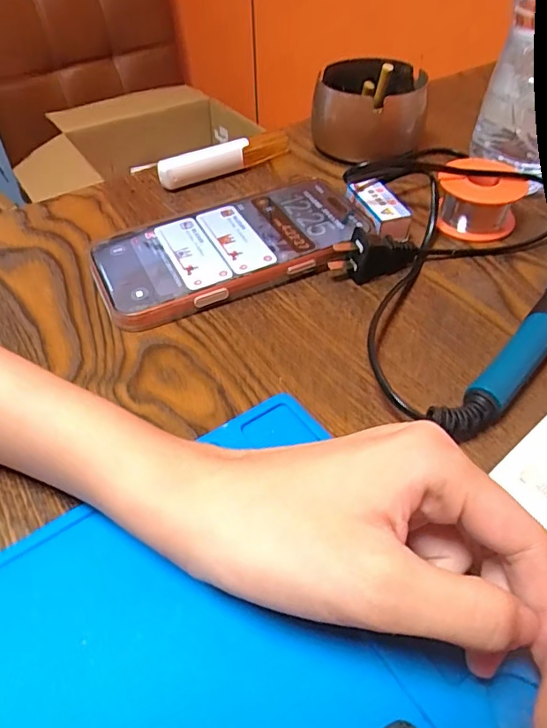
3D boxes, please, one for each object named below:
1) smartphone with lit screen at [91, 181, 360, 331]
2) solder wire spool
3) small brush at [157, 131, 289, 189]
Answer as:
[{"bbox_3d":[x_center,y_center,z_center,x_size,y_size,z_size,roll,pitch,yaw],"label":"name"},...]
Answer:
[{"bbox_3d":[-0.024,-0.071,0.316,0.160,0.014,0.080,-20,51,-14],"label":"smartphone with lit screen"},{"bbox_3d":[0.132,-0.106,0.334,0.048,0.030,0.048,-2,49,2],"label":"solder wire spool"},{"bbox_3d":[-0.035,-0.154,0.383,0.104,0.018,0.015,-26,52,-18],"label":"small brush"}]

